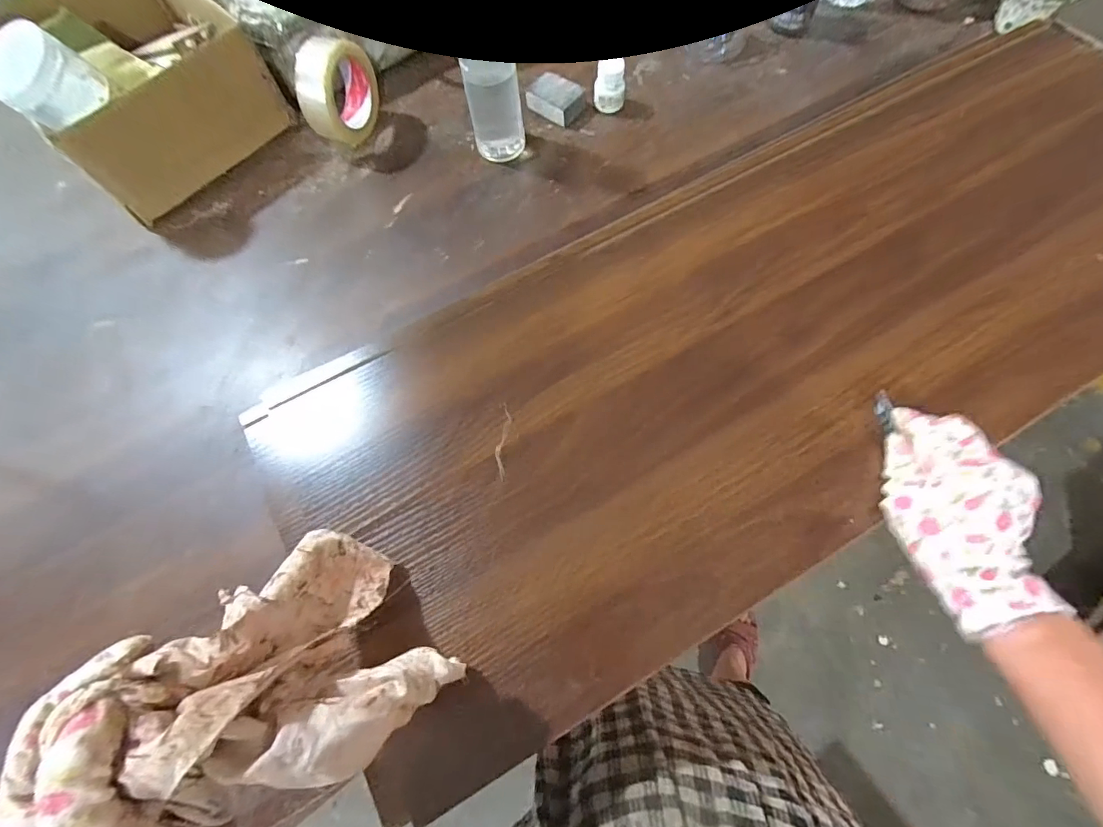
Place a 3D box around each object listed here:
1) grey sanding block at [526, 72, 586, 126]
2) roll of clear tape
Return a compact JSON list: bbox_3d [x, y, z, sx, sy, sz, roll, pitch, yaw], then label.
[{"bbox_3d":[0.006,-0.421,0.630,0.067,0.025,0.051,35,73,16],"label":"grey sanding block"},{"bbox_3d":[-0.264,-0.399,0.587,0.046,0.102,0.102,15,69,9],"label":"roll of clear tape"}]

